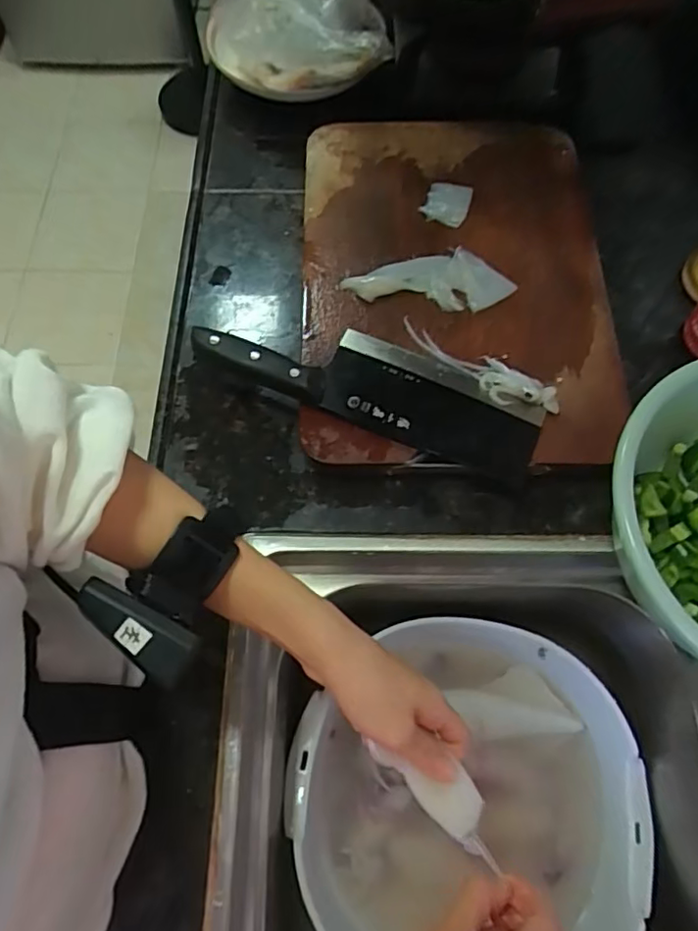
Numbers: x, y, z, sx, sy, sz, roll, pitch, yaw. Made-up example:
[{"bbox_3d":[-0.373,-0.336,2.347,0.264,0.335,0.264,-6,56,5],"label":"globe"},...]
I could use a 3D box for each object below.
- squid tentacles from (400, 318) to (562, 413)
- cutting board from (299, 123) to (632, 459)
[{"bbox_3d":[0.109,-0.085,0.487,0.144,0.014,0.032,33,70,13],"label":"squid tentacles"},{"bbox_3d":[0.097,-0.173,0.541,0.274,0.032,0.368,0,70,-3],"label":"cutting board"}]

